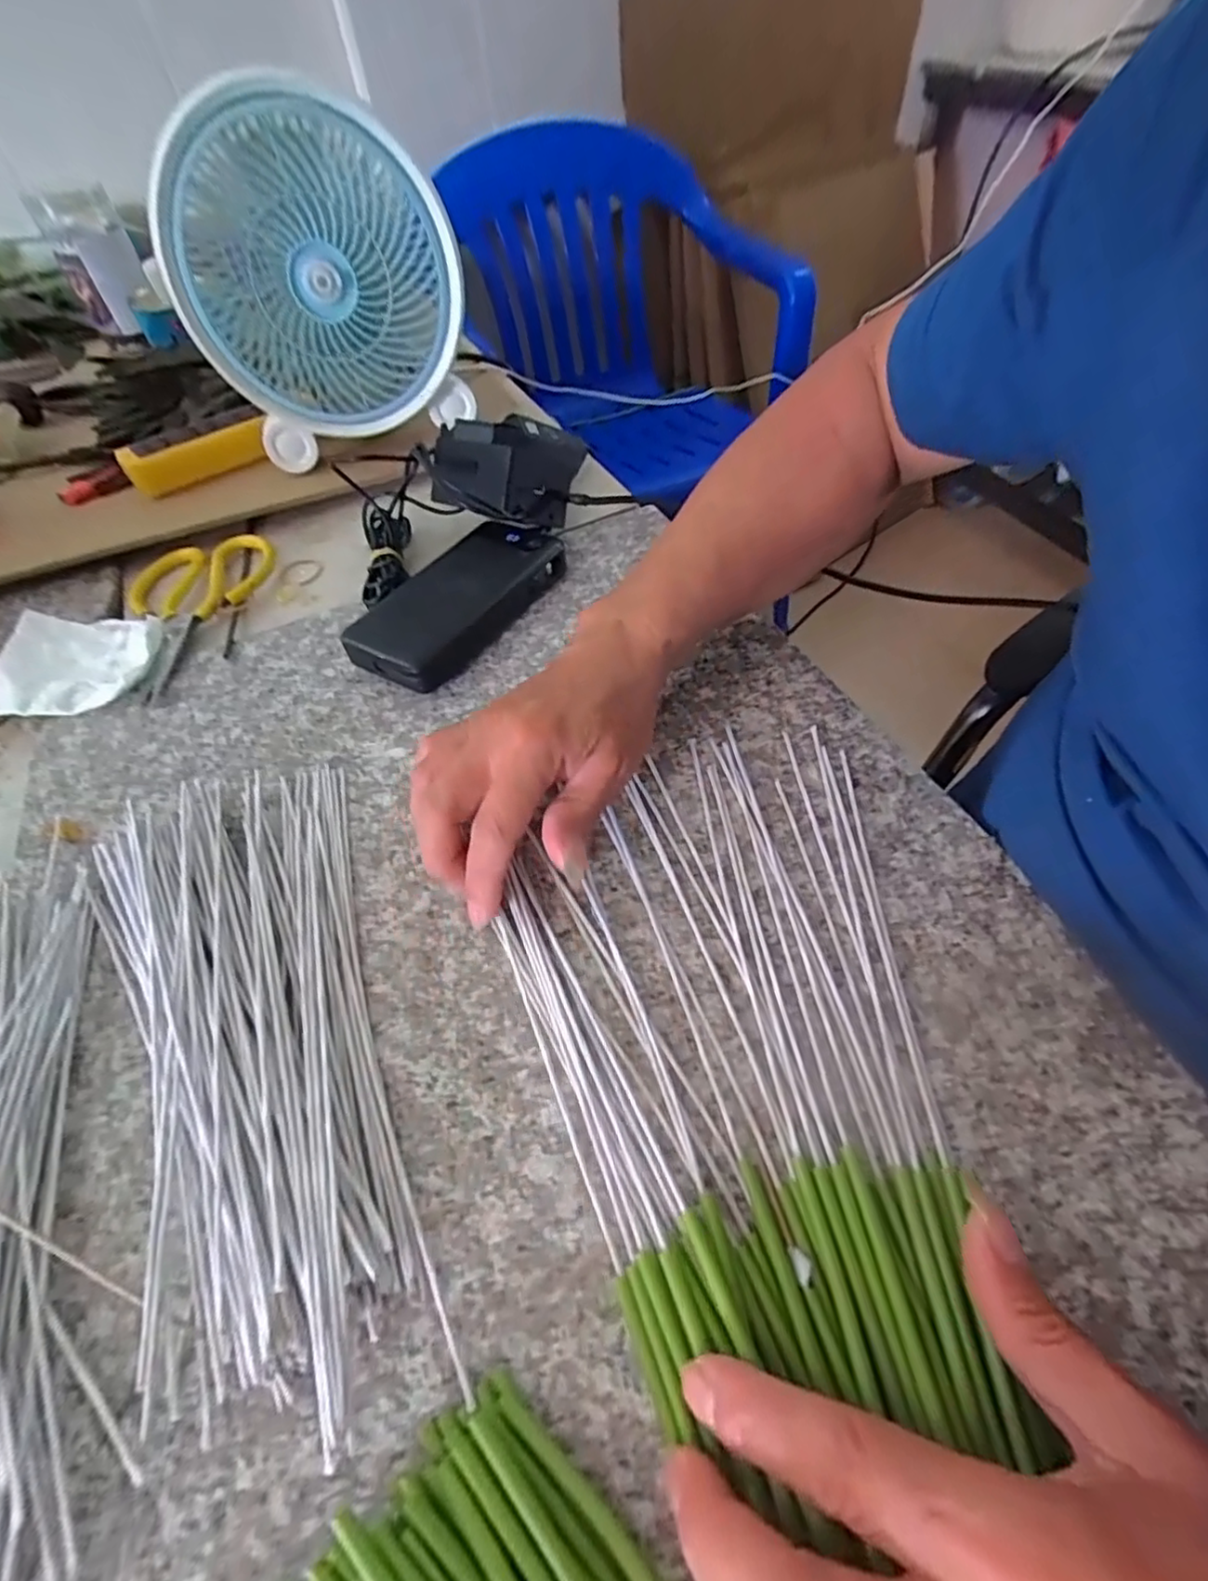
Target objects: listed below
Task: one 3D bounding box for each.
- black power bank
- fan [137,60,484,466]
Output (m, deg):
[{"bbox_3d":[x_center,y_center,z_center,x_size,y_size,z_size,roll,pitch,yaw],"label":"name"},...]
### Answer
[{"bbox_3d":[-0.096,-0.129,0.417,0.071,0.034,0.154,27,60,23],"label":"black power bank"},{"bbox_3d":[-0.223,-0.394,0.503,0.205,0.219,0.137,-25,55,-13],"label":"fan"}]

